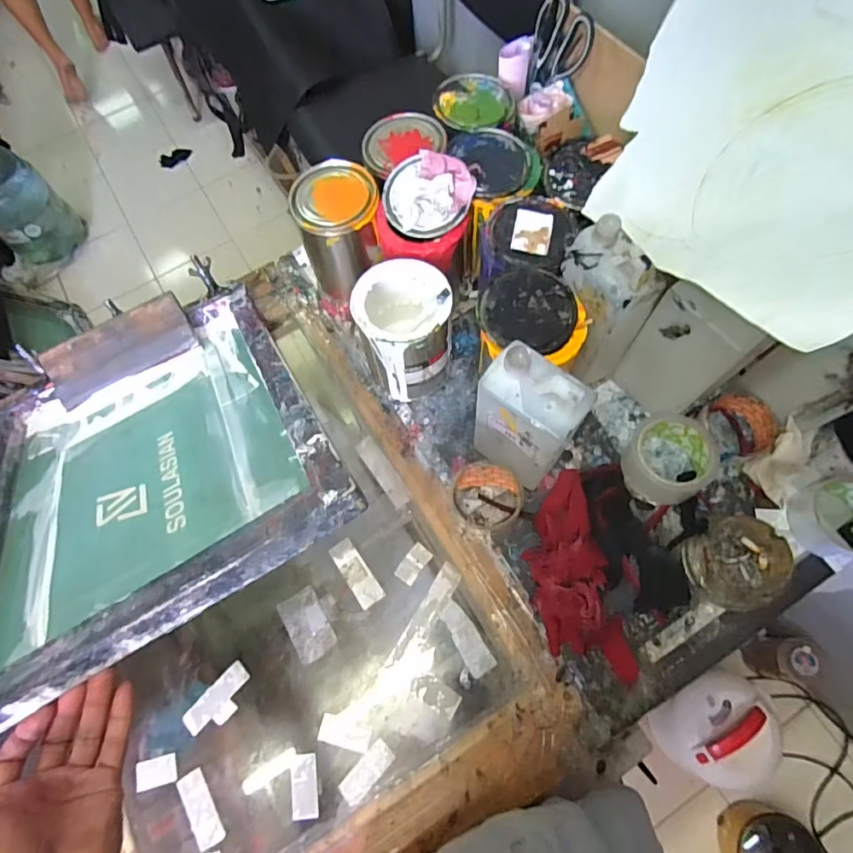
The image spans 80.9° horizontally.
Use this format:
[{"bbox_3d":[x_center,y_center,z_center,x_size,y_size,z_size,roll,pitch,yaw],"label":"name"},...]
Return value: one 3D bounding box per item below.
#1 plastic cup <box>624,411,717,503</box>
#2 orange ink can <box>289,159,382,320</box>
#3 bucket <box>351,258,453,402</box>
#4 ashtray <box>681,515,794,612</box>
[{"bbox_3d":[0.285,0.037,0.594,0.099,0.049,0.094,-1,69,2],"label":"plastic cup"},{"bbox_3d":[-0.112,-0.250,0.677,0.107,0.154,0.119,-3,68,1],"label":"orange ink can"},{"bbox_3d":[-0.027,-0.116,0.625,0.108,0.146,0.120,-12,69,-2],"label":"bucket"},{"bbox_3d":[0.348,0.151,0.558,0.095,0.045,0.091,-1,69,2],"label":"ashtray"}]

